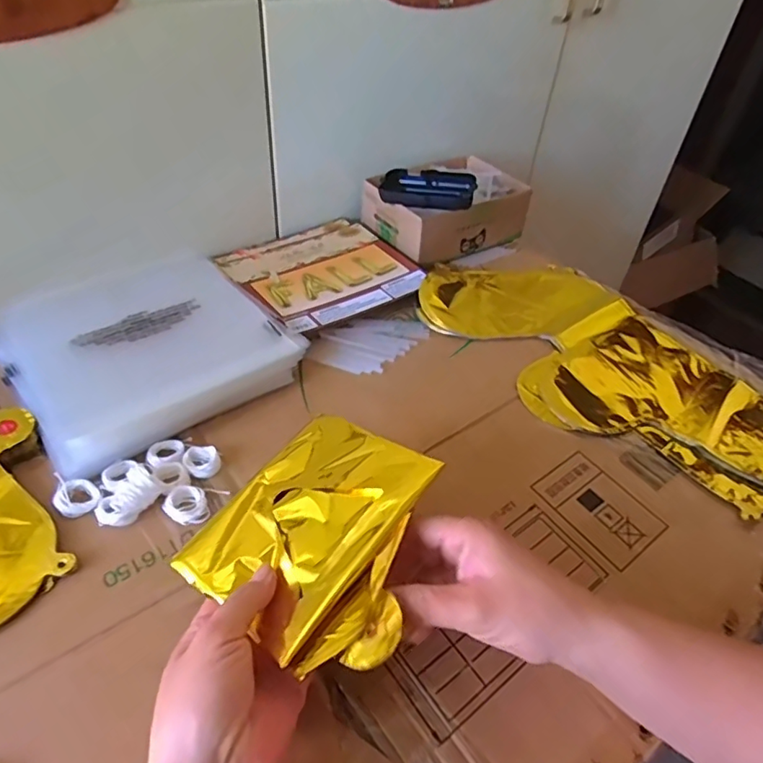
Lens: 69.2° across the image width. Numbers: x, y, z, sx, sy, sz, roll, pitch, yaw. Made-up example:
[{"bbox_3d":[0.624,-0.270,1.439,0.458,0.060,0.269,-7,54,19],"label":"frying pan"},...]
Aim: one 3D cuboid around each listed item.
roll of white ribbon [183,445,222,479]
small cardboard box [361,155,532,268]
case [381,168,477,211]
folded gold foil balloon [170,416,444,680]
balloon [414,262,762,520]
[{"bbox_3d":[-0.142,0.064,0.439,0.026,0.009,0.028,3,45,-4],"label":"roll of white ribbon"},{"bbox_3d":[0.086,-0.235,0.715,0.193,0.074,0.140,-25,51,-28],"label":"small cardboard box"},{"bbox_3d":[0.055,-0.228,0.645,0.106,0.027,0.064,14,44,10],"label":"case"},{"bbox_3d":[-0.035,0.088,0.339,0.145,0.014,0.136,19,59,37],"label":"folded gold foil balloon"},{"bbox_3d":[0.241,-0.014,0.556,0.220,0.012,0.440,-33,58,-32],"label":"balloon"}]

